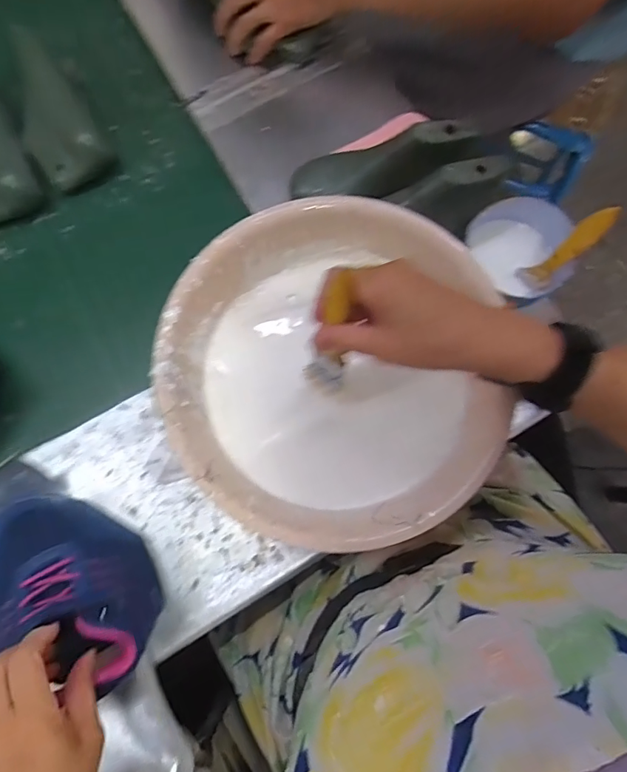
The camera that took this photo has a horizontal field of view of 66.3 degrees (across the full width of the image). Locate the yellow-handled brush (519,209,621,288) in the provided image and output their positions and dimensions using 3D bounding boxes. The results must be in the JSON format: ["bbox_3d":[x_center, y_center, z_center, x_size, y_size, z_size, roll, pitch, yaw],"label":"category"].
[{"bbox_3d":[0.237,-0.127,0.450,0.023,0.111,0.028,-26,79,-28],"label":"yellow-handled brush"}]

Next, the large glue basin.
[{"bbox_3d":[0.015,-0.008,0.473,0.288,0.129,0.302,0,79,-1],"label":"large glue basin"}]

